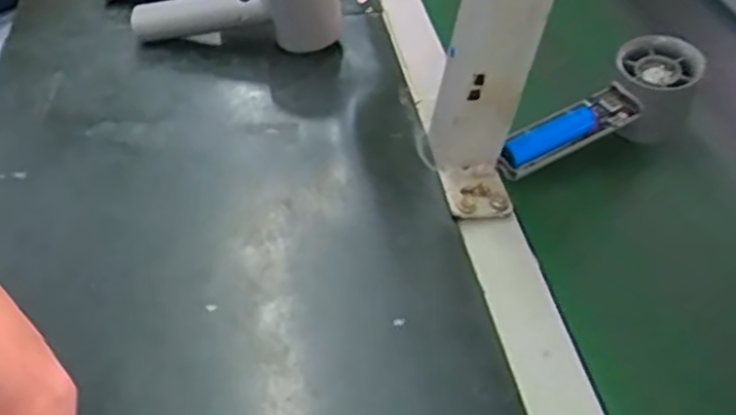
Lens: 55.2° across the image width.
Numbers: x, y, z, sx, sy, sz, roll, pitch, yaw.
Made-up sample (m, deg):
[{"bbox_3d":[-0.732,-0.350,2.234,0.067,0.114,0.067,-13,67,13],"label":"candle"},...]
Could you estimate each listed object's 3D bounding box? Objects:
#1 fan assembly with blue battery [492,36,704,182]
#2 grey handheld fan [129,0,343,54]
[{"bbox_3d":[0.152,-0.061,0.481,0.143,0.049,0.057,-30,54,-6],"label":"fan assembly with blue battery"},{"bbox_3d":[-0.103,-0.160,0.557,0.163,0.065,0.051,4,46,3],"label":"grey handheld fan"}]

